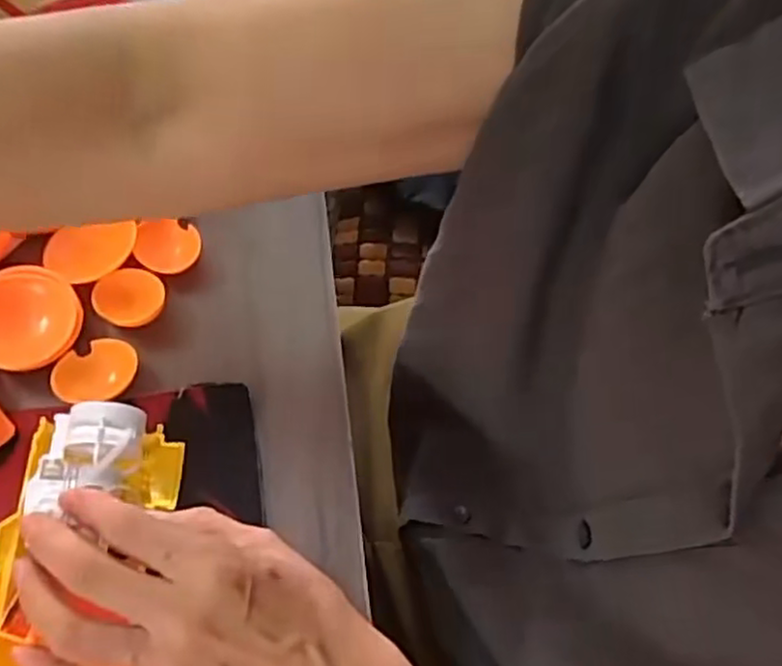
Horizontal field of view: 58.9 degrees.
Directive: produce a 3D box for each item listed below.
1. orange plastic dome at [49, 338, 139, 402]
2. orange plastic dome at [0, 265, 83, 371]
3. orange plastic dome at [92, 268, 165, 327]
[{"bbox_3d":[-0.158,0.023,0.375,0.043,0.015,0.033,-30,67,-18],"label":"orange plastic dome"},{"bbox_3d":[-0.197,-0.007,0.372,0.051,0.012,0.058,41,63,-10],"label":"orange plastic dome"},{"bbox_3d":[-0.149,-0.019,0.397,0.036,0.019,0.041,-34,68,-19],"label":"orange plastic dome"}]

